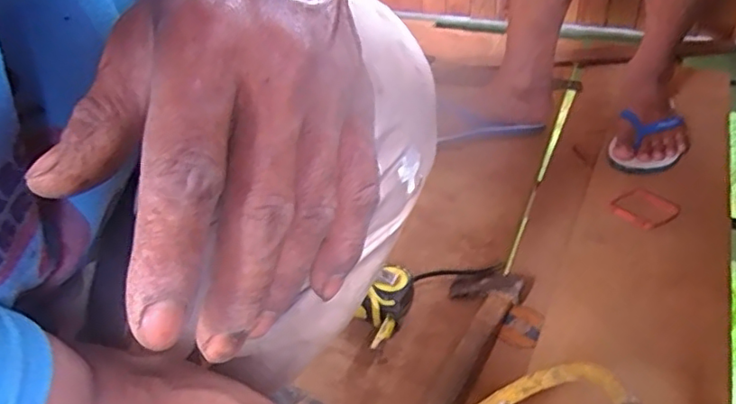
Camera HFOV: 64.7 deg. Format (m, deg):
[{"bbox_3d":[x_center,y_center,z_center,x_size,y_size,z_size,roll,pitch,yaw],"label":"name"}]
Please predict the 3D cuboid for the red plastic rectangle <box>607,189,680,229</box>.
[{"bbox_3d":[0.405,0.008,0.849,0.083,0.014,0.074,-22,39,-23],"label":"red plastic rectangle"}]

